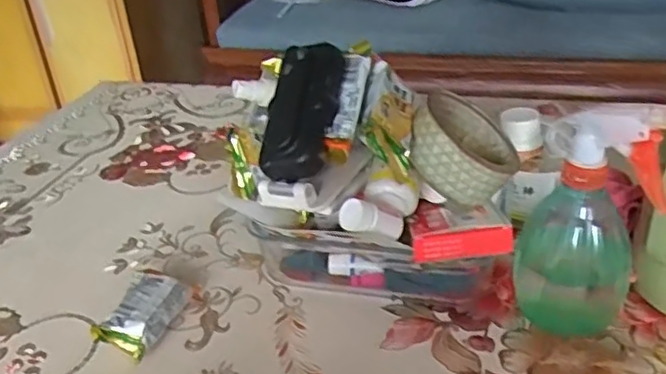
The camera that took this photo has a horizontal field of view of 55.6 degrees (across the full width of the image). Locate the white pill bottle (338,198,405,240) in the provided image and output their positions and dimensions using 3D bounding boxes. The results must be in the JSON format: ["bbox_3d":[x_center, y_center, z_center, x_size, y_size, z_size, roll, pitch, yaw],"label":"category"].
[{"bbox_3d":[0.031,0.026,0.467,0.050,0.024,0.021,17,25,-22],"label":"white pill bottle"}]

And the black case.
[{"bbox_3d":[-0.025,-0.058,0.467,0.050,0.032,0.107,8,77,21],"label":"black case"}]

